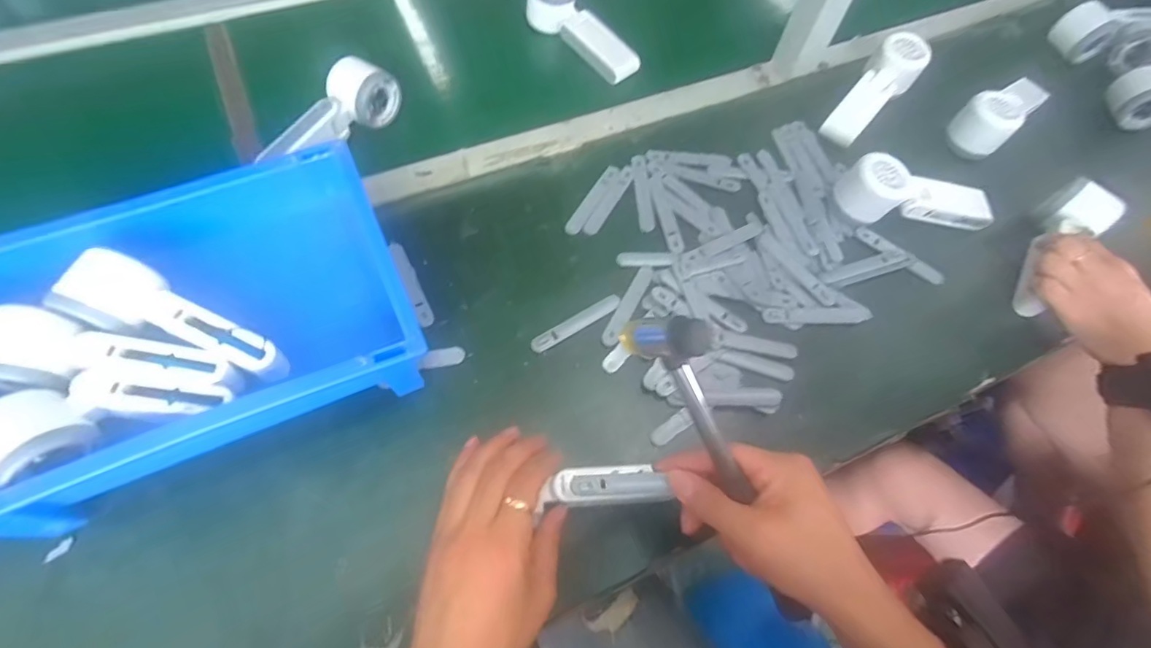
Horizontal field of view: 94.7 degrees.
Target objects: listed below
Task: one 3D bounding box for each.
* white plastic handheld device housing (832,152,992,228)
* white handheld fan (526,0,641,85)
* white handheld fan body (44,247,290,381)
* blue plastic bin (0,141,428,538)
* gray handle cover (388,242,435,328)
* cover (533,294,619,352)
[{"bbox_3d":[0.352,-0.130,0.535,0.165,0.049,0.054,10,63,3],"label":"white plastic handheld device housing"},{"bbox_3d":[0.009,-0.358,0.648,0.055,0.042,0.169,-41,85,-20],"label":"white handheld fan"},{"bbox_3d":[-0.293,-0.004,0.393,0.157,0.035,0.056,26,64,-4],"label":"white handheld fan body"},{"bbox_3d":[-0.289,0.002,0.416,0.302,0.098,0.215,-23,66,-13],"label":"blue plastic bin"},{"bbox_3d":[-0.151,-0.037,0.489,0.015,0.006,0.093,-23,66,-13],"label":"gray handle cover"},{"bbox_3d":[0.002,-0.002,0.488,0.094,0.004,0.016,-31,68,-16],"label":"cover"}]

